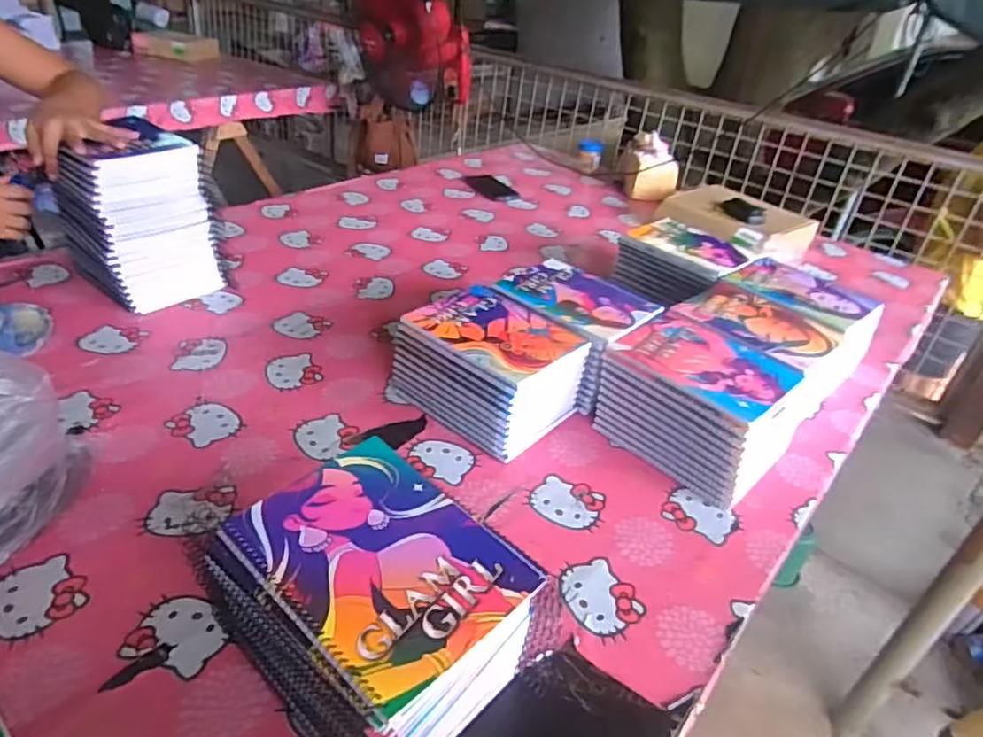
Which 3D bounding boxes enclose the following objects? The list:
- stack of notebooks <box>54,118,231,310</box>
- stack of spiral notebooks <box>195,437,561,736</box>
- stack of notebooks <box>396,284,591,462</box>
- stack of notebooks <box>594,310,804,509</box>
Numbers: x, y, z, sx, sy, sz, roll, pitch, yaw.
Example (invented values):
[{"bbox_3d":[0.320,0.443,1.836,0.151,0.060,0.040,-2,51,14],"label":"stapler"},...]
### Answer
[{"bbox_3d":[-0.557,-0.238,0.975,0.186,0.233,0.205,-25,44,-37],"label":"stack of notebooks"},{"bbox_3d":[-0.089,0.192,0.489,0.196,0.155,0.156,30,41,31],"label":"stack of spiral notebooks"},{"bbox_3d":[-0.002,0.000,0.815,0.194,0.118,0.162,29,40,31],"label":"stack of notebooks"},{"bbox_3d":[0.258,0.040,0.792,0.169,0.117,0.218,-25,44,-37],"label":"stack of notebooks"}]

